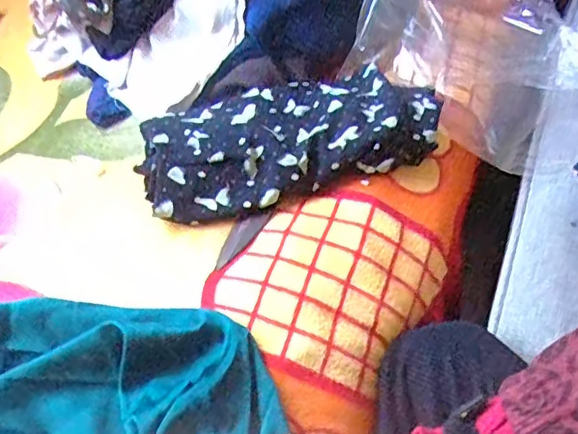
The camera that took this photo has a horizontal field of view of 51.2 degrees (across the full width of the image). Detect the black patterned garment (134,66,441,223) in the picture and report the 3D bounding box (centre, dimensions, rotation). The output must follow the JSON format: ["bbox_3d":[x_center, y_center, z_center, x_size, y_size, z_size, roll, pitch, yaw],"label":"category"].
[{"bbox_3d":[-0.001,-0.084,0.592,0.281,0.043,0.146,-15,53,-8],"label":"black patterned garment"}]

